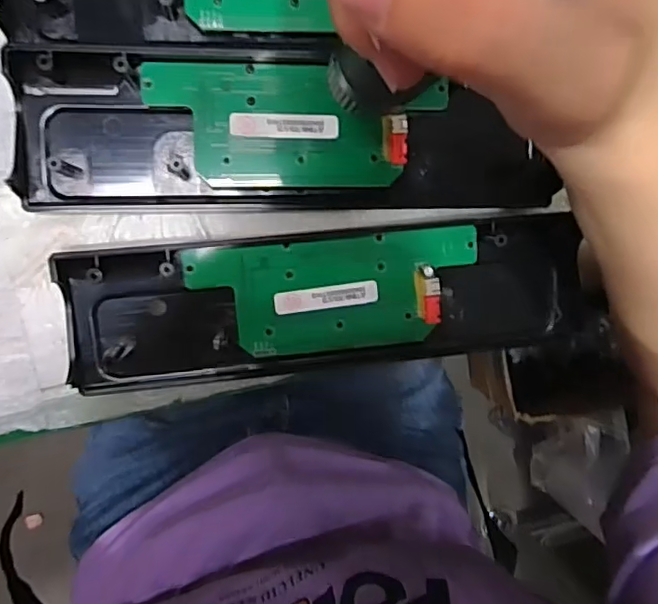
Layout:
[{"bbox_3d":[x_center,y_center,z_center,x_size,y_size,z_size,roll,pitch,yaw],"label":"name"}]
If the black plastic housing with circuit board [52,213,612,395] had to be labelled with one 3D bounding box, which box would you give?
[{"bbox_3d":[0.009,0.001,0.284,0.252,0.018,0.066,-6,96,-7],"label":"black plastic housing with circuit board"}]

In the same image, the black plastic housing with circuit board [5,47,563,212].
[{"bbox_3d":[-0.014,-0.078,0.271,0.242,0.021,0.068,-2,95,-8],"label":"black plastic housing with circuit board"}]

